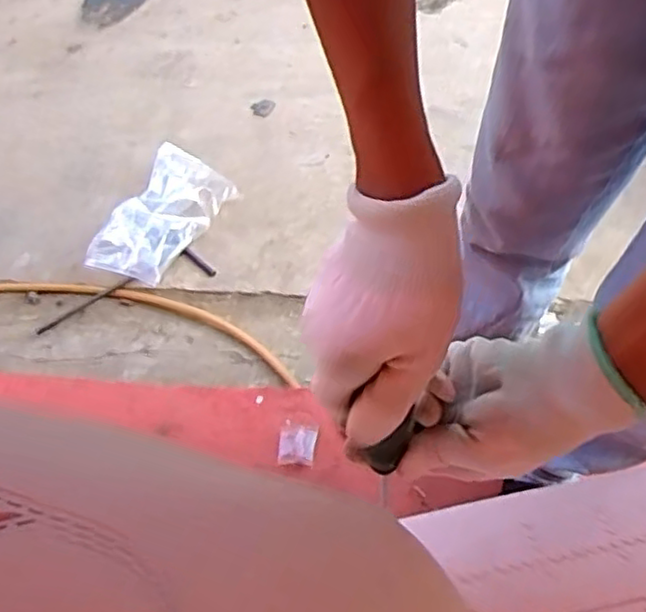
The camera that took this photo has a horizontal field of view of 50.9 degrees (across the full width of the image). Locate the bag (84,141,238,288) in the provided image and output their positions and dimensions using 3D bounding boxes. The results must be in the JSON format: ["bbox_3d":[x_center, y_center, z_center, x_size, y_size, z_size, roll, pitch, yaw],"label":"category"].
[{"bbox_3d":[-0.294,-0.177,1.314,0.174,0.083,0.331,14,55,12],"label":"bag"}]

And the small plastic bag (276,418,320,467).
[{"bbox_3d":[-0.037,0.197,0.987,0.056,0.013,0.070,4,50,9],"label":"small plastic bag"}]

